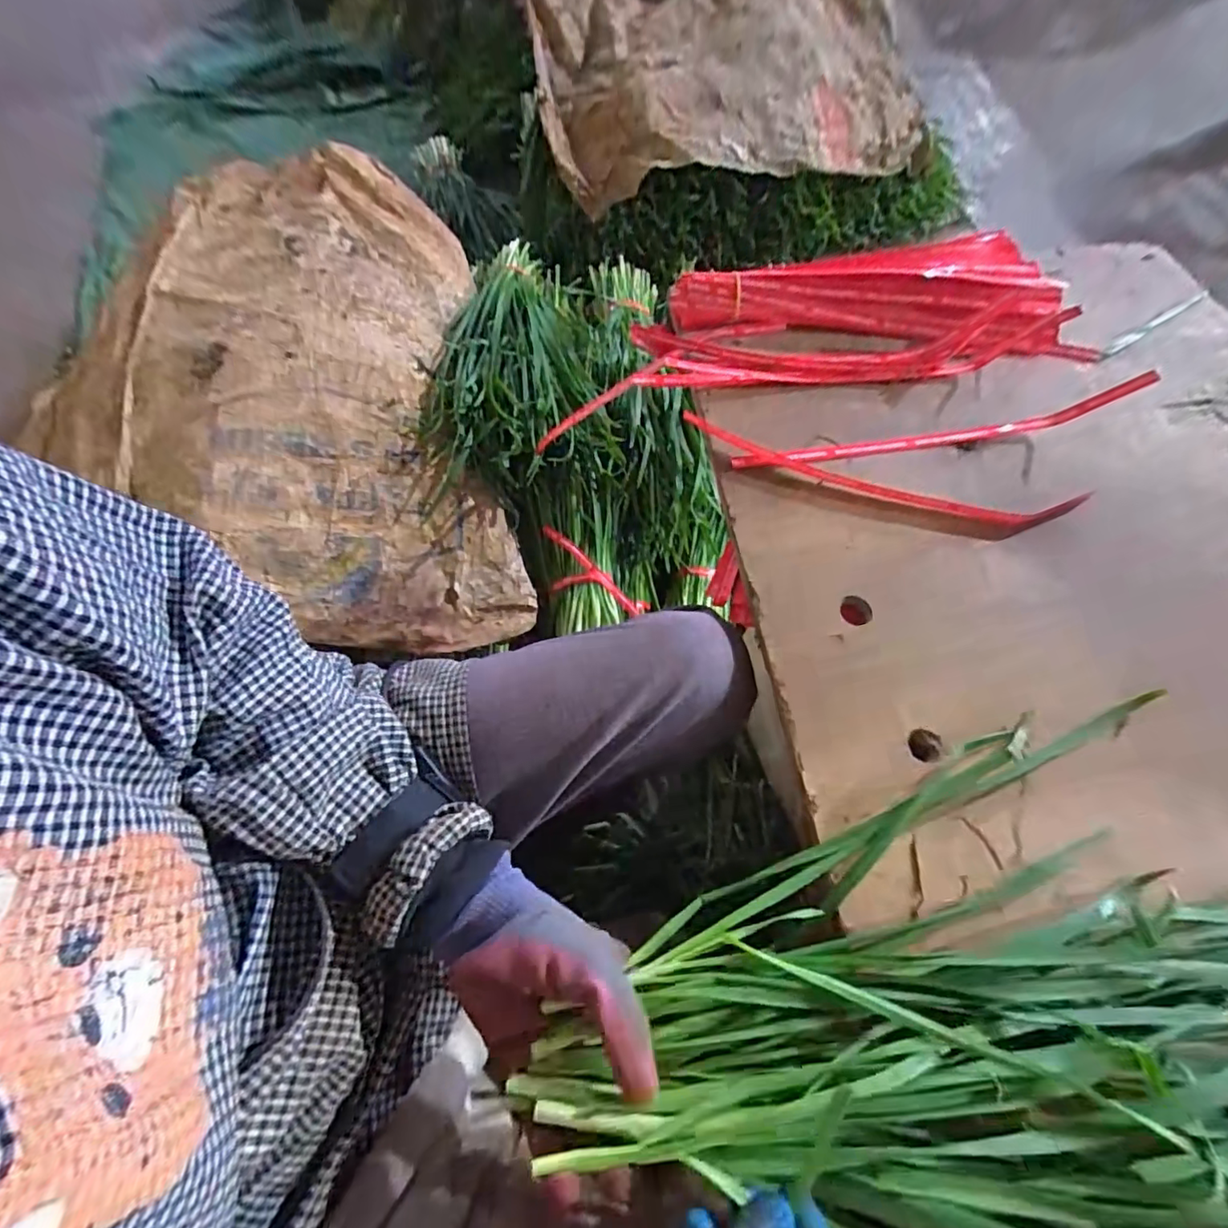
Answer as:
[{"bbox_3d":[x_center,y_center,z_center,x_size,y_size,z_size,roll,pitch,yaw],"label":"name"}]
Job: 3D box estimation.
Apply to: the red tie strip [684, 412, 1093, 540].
[{"bbox_3d":[0.198,-0.106,0.428,0.295,0.012,0.039,16,67,8],"label":"red tie strip"}]

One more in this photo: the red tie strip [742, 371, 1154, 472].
[{"bbox_3d":[0.247,-0.147,0.424,0.304,0.045,0.014,-7,66,-2],"label":"red tie strip"}]

